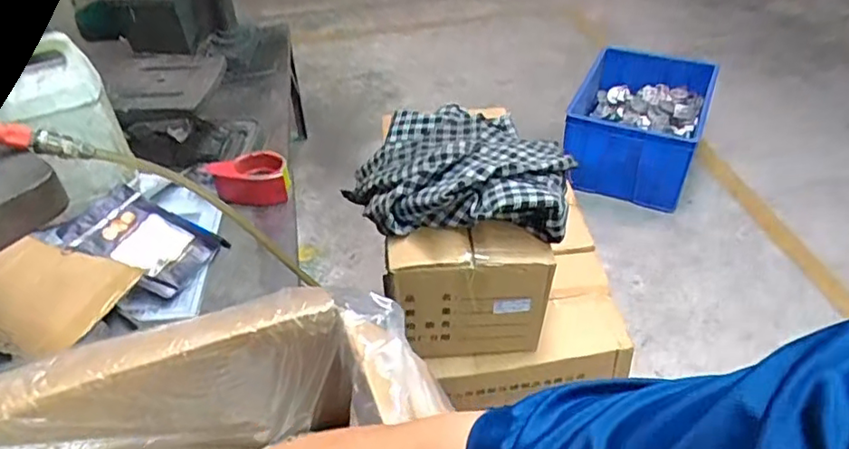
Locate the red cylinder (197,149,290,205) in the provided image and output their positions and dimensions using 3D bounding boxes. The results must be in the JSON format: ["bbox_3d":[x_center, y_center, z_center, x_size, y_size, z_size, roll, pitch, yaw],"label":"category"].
[{"bbox_3d":[-0.287,-0.073,0.981,0.128,0.062,0.083,-18,44,-17],"label":"red cylinder"}]

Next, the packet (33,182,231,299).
[{"bbox_3d":[-0.407,0.026,0.864,0.191,0.048,0.141,27,41,-2],"label":"packet"}]

